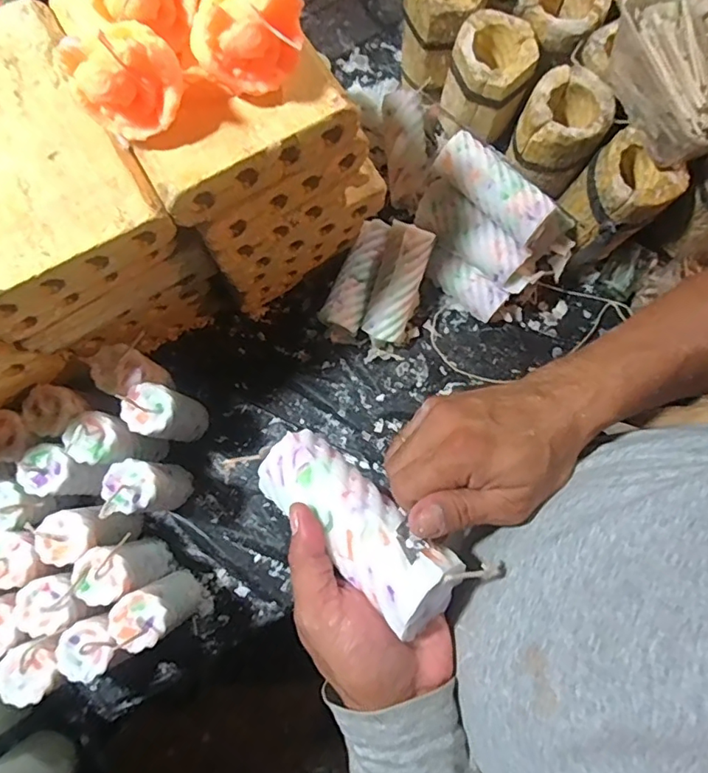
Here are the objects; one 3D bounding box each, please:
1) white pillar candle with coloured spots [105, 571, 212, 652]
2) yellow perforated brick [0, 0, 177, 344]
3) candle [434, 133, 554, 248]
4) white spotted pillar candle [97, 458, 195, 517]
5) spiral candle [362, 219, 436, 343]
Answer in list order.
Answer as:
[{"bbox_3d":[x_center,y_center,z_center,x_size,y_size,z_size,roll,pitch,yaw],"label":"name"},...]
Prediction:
[{"bbox_3d":[-0.197,0.230,0.546,0.052,0.138,0.055,0,79,0],"label":"white pillar candle with coloured spots"},{"bbox_3d":[-0.258,-0.165,0.417,0.162,0.086,0.205,-30,80,-6],"label":"yellow perforated brick"},{"bbox_3d":[0.150,-0.216,0.573,0.136,0.044,0.042,43,82,8],"label":"candle"},{"bbox_3d":[-0.216,0.104,0.554,0.048,0.157,0.051,0,79,0],"label":"white spotted pillar candle"},{"bbox_3d":[0.051,-0.119,0.623,0.053,0.040,0.141,17,107,3],"label":"spiral candle"}]

